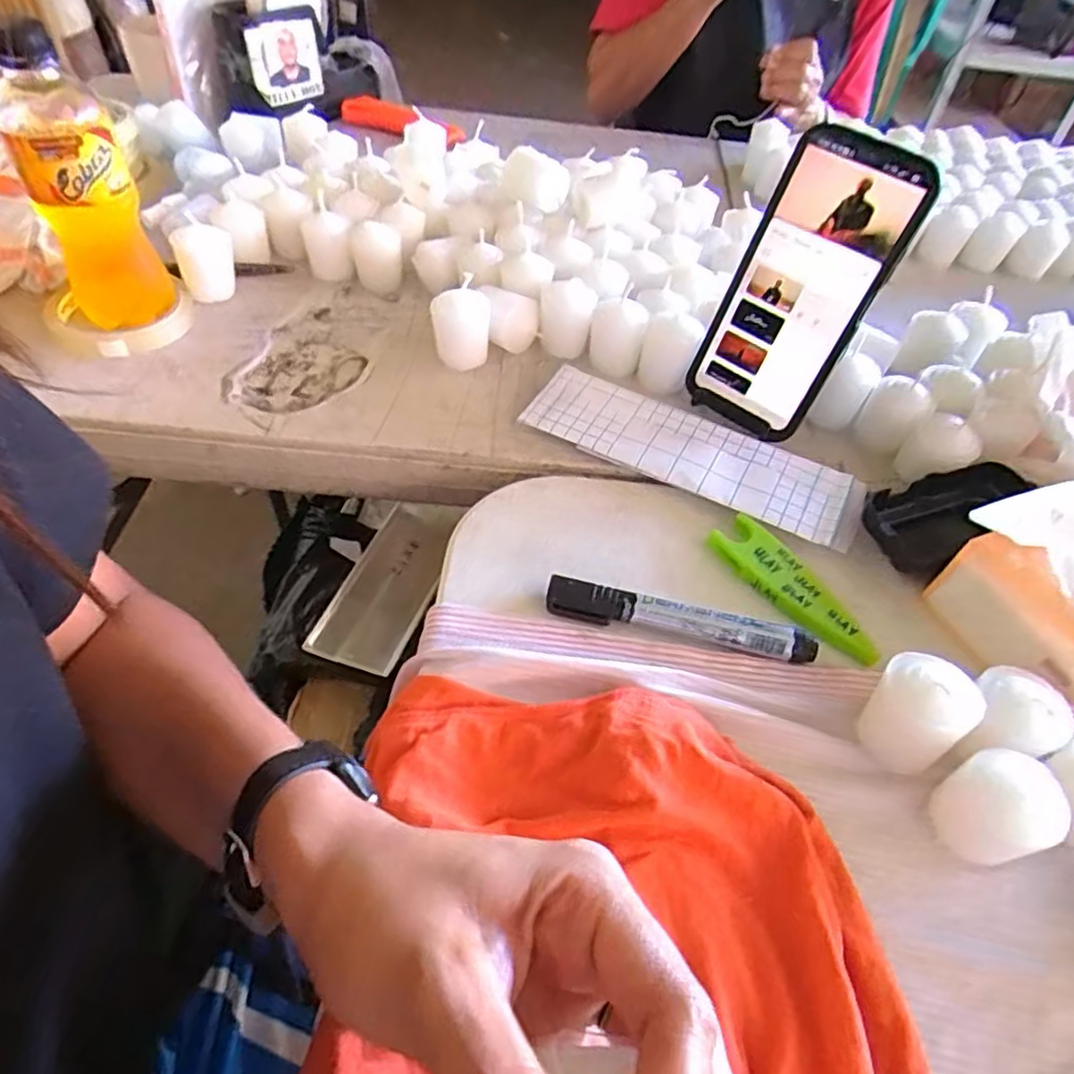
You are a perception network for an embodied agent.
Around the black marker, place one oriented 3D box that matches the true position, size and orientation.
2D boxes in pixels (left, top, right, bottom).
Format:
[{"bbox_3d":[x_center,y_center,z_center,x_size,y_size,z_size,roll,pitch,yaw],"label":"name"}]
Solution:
[{"bbox_3d":[0.073,0.043,0.343,0.136,0.012,0.018,12,49,6],"label":"black marker"}]

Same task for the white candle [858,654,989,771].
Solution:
[{"bbox_3d":[0.167,0.077,0.299,0.031,0.047,0.037,-32,58,-28],"label":"white candle"}]

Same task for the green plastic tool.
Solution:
[{"bbox_3d":[0.136,0.030,0.365,0.033,0.009,0.102,-29,62,-11],"label":"green plastic tool"}]

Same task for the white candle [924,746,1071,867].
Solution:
[{"bbox_3d":[0.191,0.111,0.278,0.035,0.044,0.036,2,49,-3],"label":"white candle"}]

